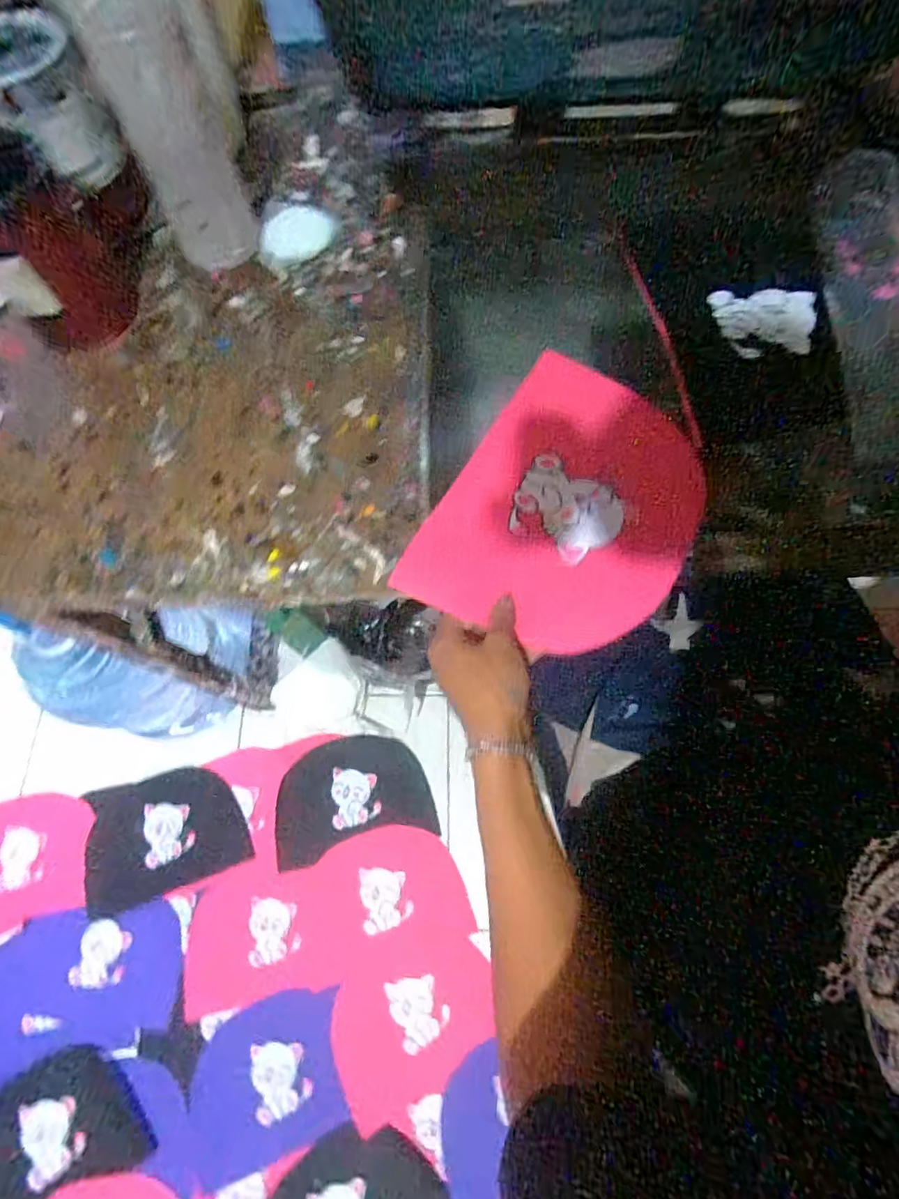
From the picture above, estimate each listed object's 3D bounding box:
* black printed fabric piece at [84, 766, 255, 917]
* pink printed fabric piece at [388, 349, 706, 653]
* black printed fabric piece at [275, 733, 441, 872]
[{"bbox_3d":[-0.522,0.420,0.977,0.290,0.015,0.197,-20,71,-5],"label":"black printed fabric piece"},{"bbox_3d":[0.105,-0.083,0.479,0.204,0.011,0.272,27,73,11],"label":"pink printed fabric piece"},{"bbox_3d":[-0.183,0.355,0.993,0.284,0.010,0.190,-15,71,-4],"label":"black printed fabric piece"}]

